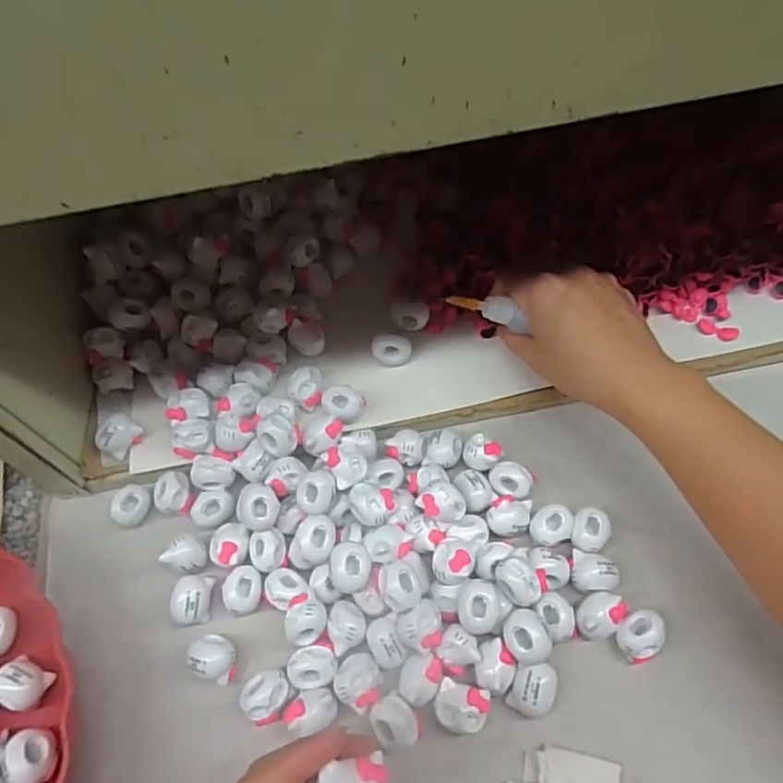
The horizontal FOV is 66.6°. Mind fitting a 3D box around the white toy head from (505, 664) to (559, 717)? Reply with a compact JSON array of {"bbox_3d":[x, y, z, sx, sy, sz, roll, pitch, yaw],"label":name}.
[{"bbox_3d":[0.071,0.148,0.296,0.021,0.017,0.025,22,64,16],"label":"white toy head"}]

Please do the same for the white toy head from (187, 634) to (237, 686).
[{"bbox_3d":[-0.093,0.140,0.314,0.024,0.018,0.020,16,62,13],"label":"white toy head"}]

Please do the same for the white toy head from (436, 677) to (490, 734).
[{"bbox_3d":[0.035,0.156,0.294,0.024,0.016,0.021,14,62,12],"label":"white toy head"}]

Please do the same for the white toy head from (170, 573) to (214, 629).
[{"bbox_3d":[-0.110,0.116,0.330,0.019,0.018,0.027,3,60,5],"label":"white toy head"}]

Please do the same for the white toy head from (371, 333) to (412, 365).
[{"bbox_3d":[0.001,-0.027,0.389,0.024,0.016,0.016,0,60,4],"label":"white toy head"}]

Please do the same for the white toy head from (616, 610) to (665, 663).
[{"bbox_3d":[0.128,0.127,0.308,0.025,0.020,0.021,-32,63,-14],"label":"white toy head"}]

